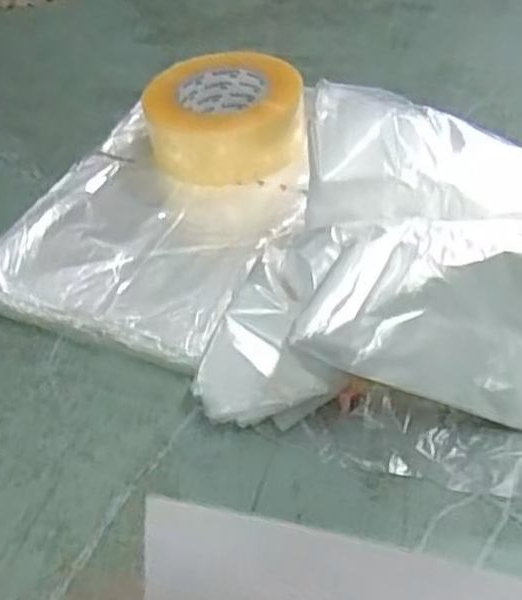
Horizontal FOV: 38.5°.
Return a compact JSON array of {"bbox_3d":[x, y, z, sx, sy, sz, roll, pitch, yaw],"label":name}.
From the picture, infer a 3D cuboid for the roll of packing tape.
[{"bbox_3d":[-0.031,-0.158,0.629,0.128,0.051,0.114,-12,45,-4],"label":"roll of packing tape"}]

